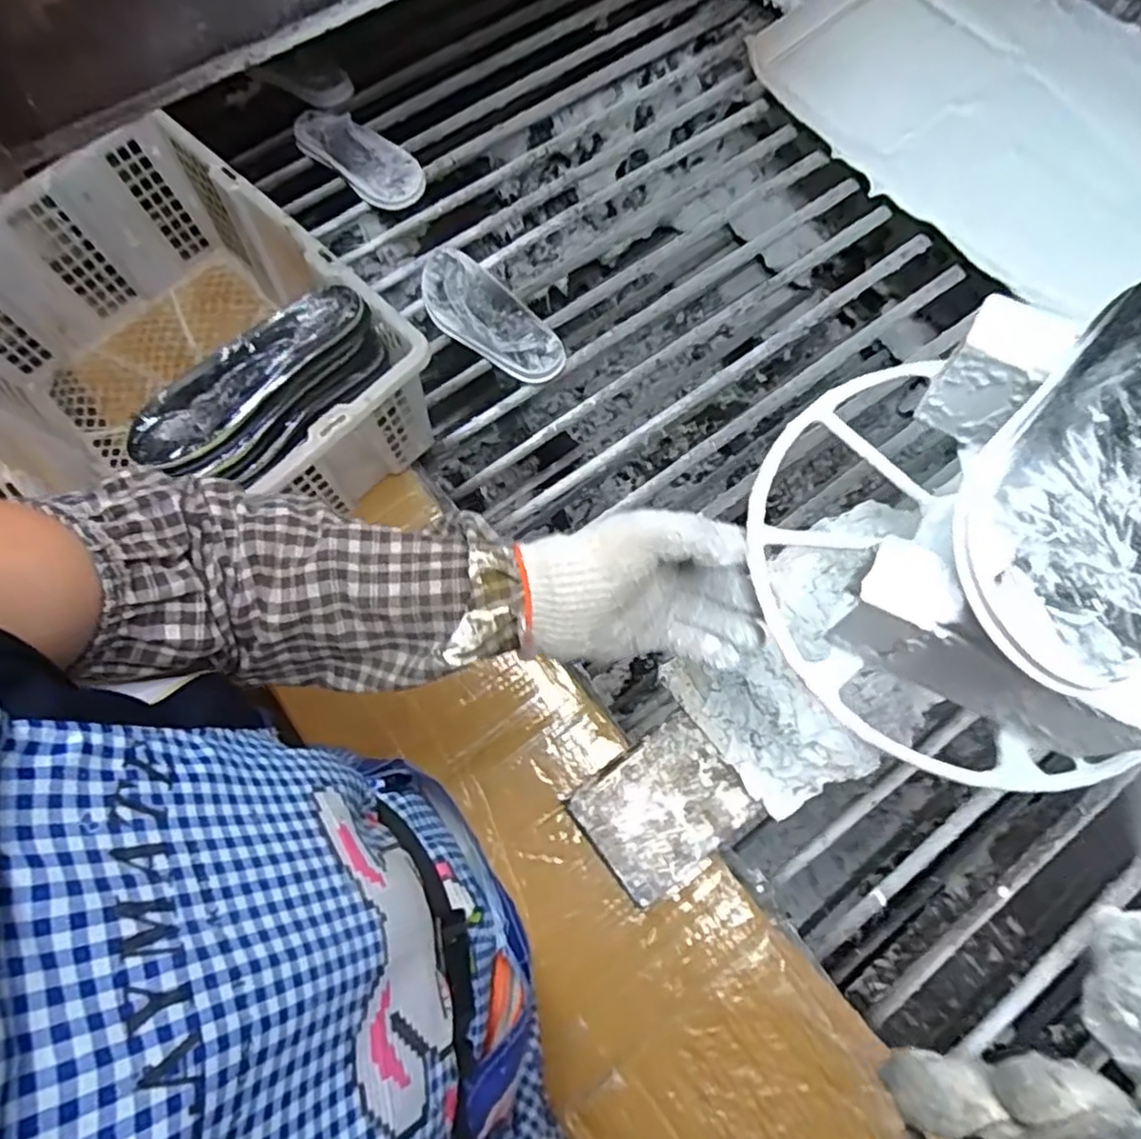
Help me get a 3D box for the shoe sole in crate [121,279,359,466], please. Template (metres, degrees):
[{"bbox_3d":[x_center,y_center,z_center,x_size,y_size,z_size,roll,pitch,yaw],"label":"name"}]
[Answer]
[{"bbox_3d":[-0.283,-0.175,0.599,0.082,0.018,0.227,40,76,15],"label":"shoe sole in crate"}]

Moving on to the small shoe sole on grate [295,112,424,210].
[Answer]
[{"bbox_3d":[-0.305,-0.602,0.998,0.241,0.050,0.101,39,76,15],"label":"small shoe sole on grate"}]

